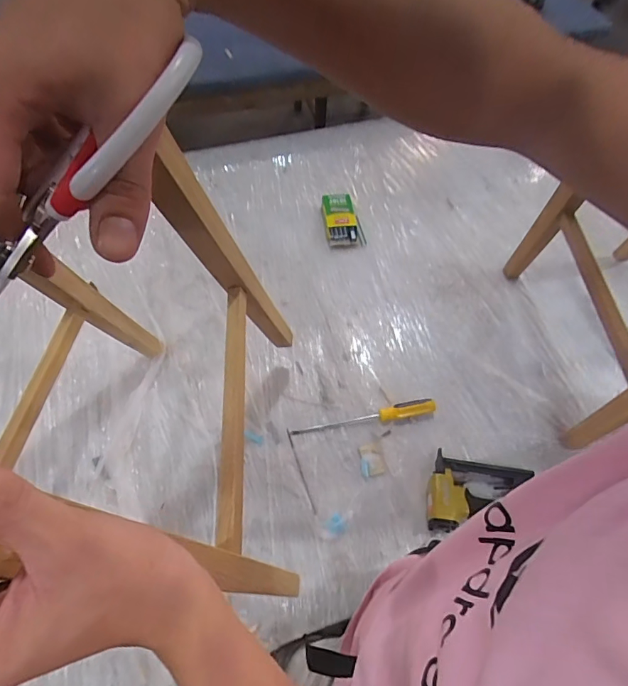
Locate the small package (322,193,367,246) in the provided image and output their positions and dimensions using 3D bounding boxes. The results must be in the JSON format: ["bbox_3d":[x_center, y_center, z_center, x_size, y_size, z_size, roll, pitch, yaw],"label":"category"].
[{"bbox_3d":[0.070,-0.313,1.101,0.093,0.038,0.146,-10,63,-8],"label":"small package"}]

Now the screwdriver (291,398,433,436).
[{"bbox_3d":[0.104,0.148,0.860,0.292,0.029,0.036,-11,63,-8],"label":"screwdriver"}]

